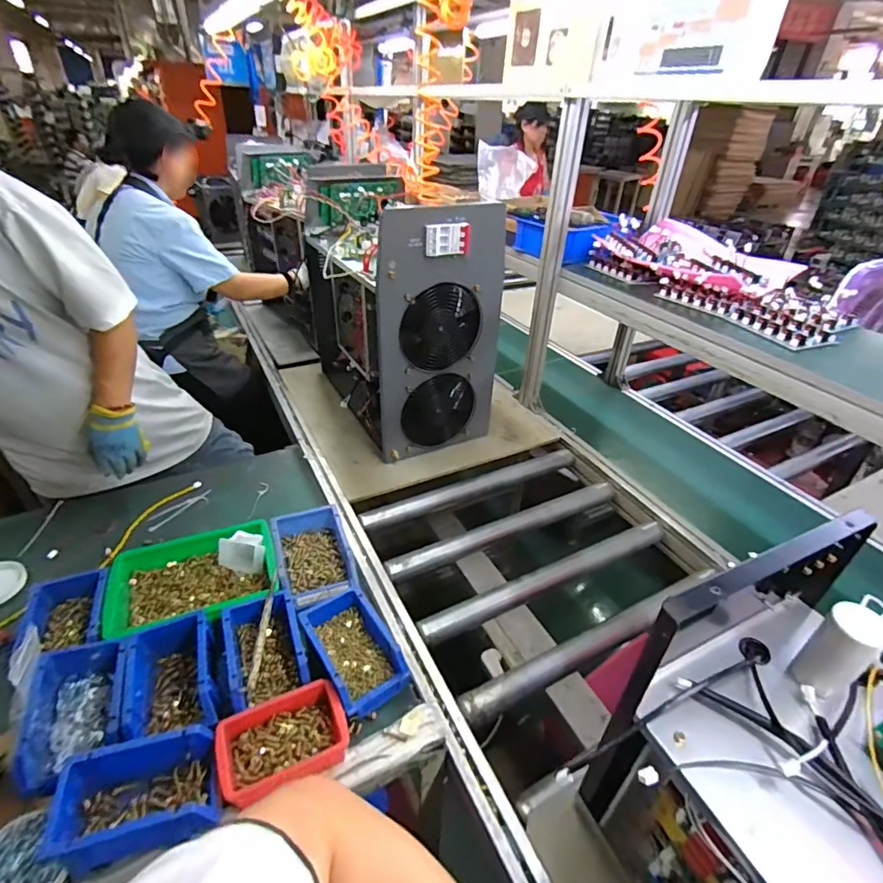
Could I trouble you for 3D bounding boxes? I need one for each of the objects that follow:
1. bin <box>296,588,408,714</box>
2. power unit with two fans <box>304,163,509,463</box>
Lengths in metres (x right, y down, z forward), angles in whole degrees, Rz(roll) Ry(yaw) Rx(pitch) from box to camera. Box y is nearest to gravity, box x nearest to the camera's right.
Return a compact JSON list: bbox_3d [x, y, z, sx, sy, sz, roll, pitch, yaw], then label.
[{"bbox_3d":[-0.132,0.309,0.718,0.105,0.059,0.169,-22,41,-30],"label":"bin"},{"bbox_3d":[-0.128,-0.340,1.272,0.311,0.566,0.567,-16,39,-24],"label":"power unit with two fans"}]

